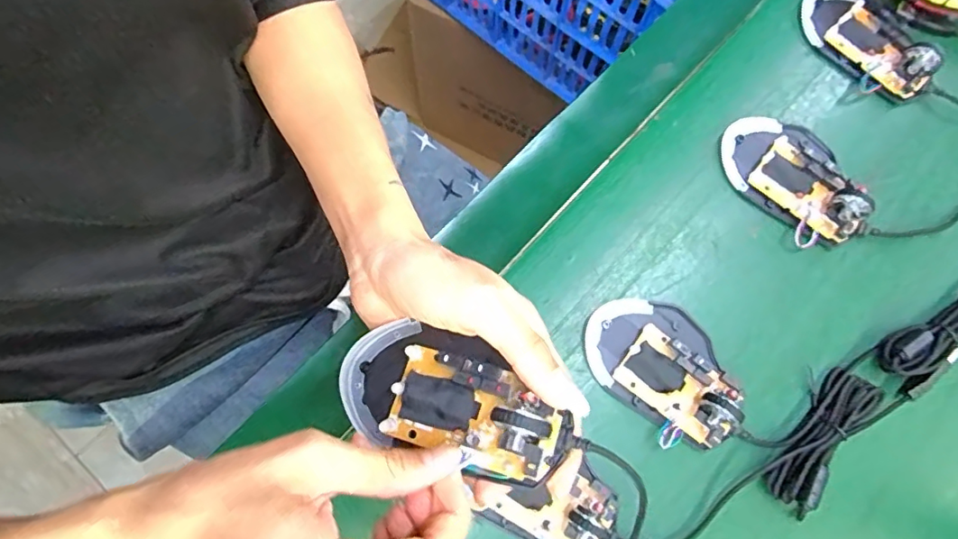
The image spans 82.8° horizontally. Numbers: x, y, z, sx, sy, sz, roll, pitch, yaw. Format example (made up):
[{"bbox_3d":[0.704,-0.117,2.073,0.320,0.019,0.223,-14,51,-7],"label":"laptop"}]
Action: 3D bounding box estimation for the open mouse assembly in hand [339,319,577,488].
[{"bbox_3d":[-0.016,0.060,0.252,0.113,0.030,0.057,17,75,24],"label":"open mouse assembly in hand"}]

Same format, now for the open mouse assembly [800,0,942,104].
[{"bbox_3d":[0.300,-0.180,0.420,0.054,0.028,0.113,-29,78,-9],"label":"open mouse assembly"}]

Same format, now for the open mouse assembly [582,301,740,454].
[{"bbox_3d":[0.122,0.061,0.348,0.073,0.032,0.106,-41,80,-11],"label":"open mouse assembly"}]

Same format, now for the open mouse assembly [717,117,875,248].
[{"bbox_3d":[0.231,-0.069,0.388,0.068,0.032,0.112,-38,80,-11],"label":"open mouse assembly"}]

